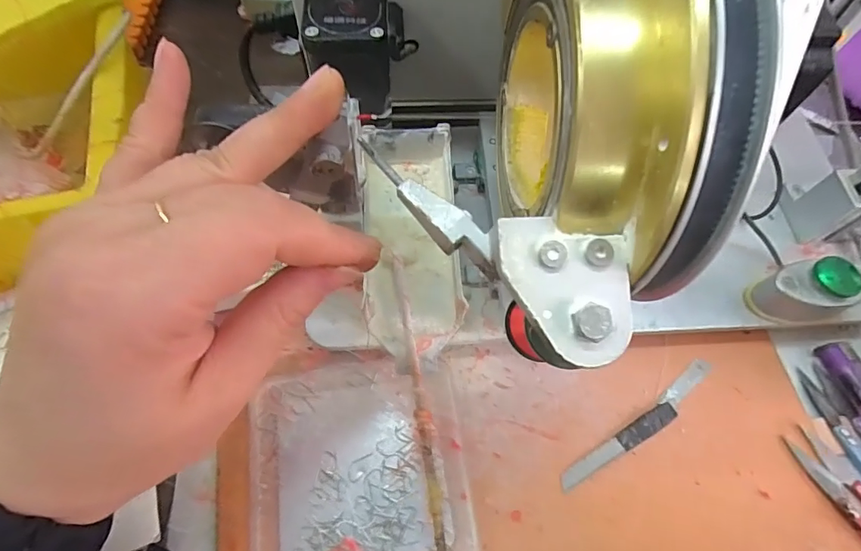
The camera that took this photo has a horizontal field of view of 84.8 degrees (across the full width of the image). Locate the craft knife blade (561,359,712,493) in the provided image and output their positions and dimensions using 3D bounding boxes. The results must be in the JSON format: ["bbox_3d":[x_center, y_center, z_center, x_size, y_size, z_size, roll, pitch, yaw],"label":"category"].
[{"bbox_3d":[0.117,0.082,0.258,0.111,0.004,0.014,-33,70,-16],"label":"craft knife blade"}]

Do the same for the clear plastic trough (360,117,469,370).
[{"bbox_3d":[-0.010,-0.021,0.262,0.054,0.032,0.128,-4,65,-4],"label":"clear plastic trough"}]

